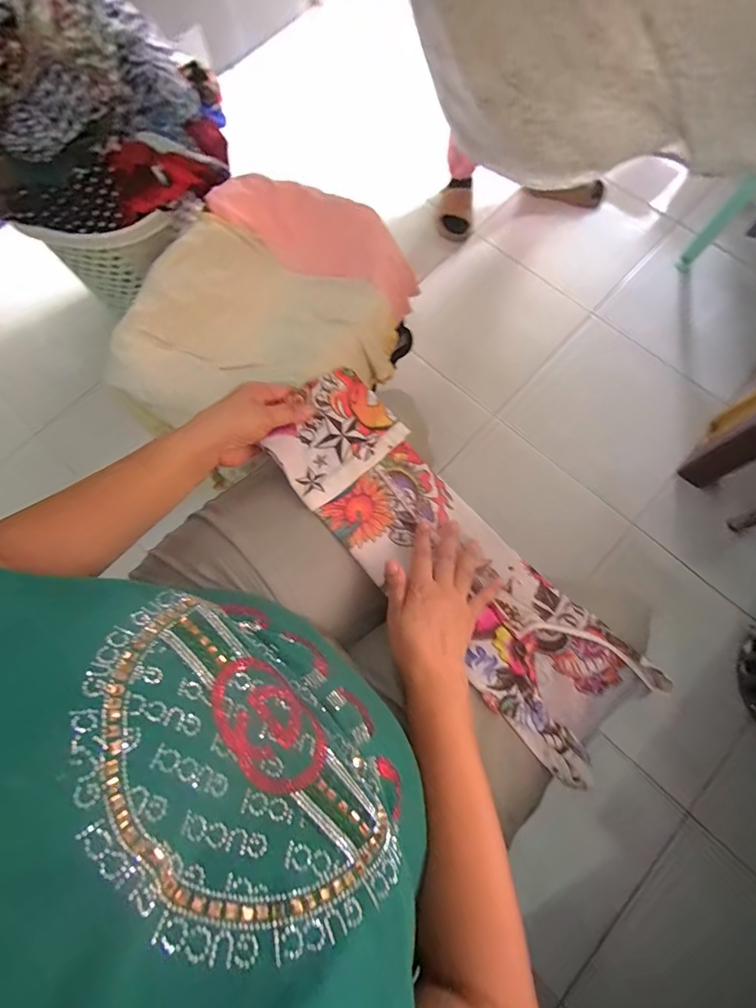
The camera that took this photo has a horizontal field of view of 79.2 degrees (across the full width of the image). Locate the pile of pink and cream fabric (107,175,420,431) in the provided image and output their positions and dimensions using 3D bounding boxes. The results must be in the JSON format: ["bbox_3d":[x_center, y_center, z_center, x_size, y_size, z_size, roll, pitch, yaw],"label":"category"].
[{"bbox_3d":[-0.182,-0.342,0.740,0.461,0.096,0.362,-8,74,-1],"label":"pile of pink and cream fabric"}]

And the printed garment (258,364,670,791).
[{"bbox_3d":[0.075,0.059,0.486,0.144,0.070,0.472,-41,80,-9],"label":"printed garment"}]

